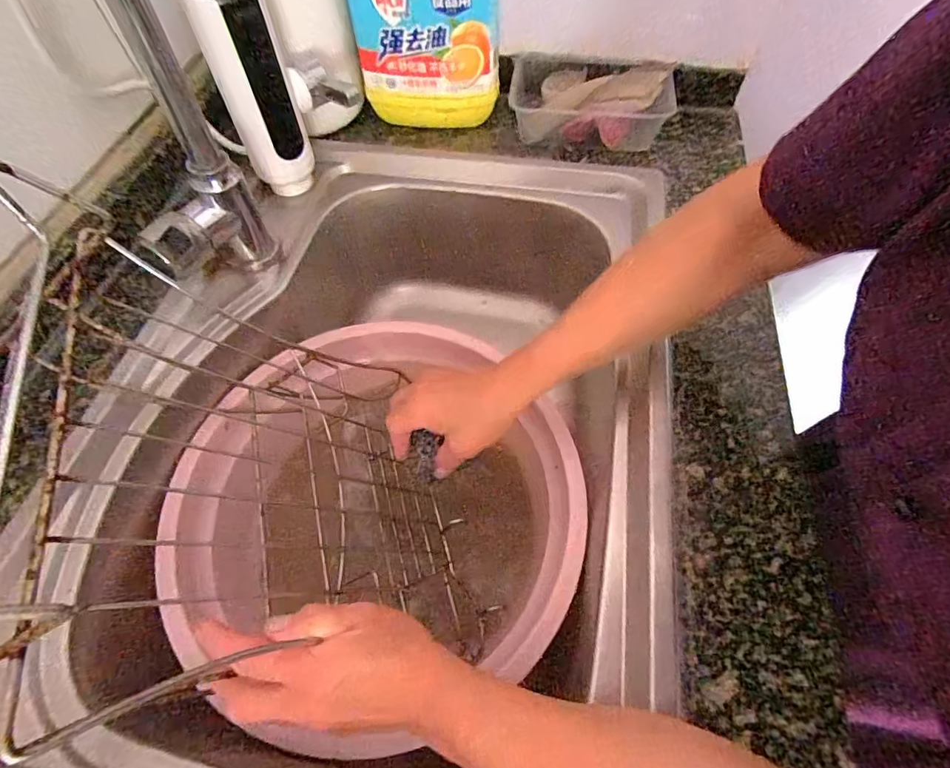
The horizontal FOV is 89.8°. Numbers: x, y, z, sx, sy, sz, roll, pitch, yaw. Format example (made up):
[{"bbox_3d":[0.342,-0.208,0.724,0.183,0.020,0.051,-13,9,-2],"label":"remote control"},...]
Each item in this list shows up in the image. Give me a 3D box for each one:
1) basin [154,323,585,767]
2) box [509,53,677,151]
[{"bbox_3d":[-0.083,0.118,0.444,0.334,0.123,0.306,-1,59,1],"label":"basin"},{"bbox_3d":[0.128,-0.320,0.540,0.179,0.055,0.112,7,59,6],"label":"box"}]

